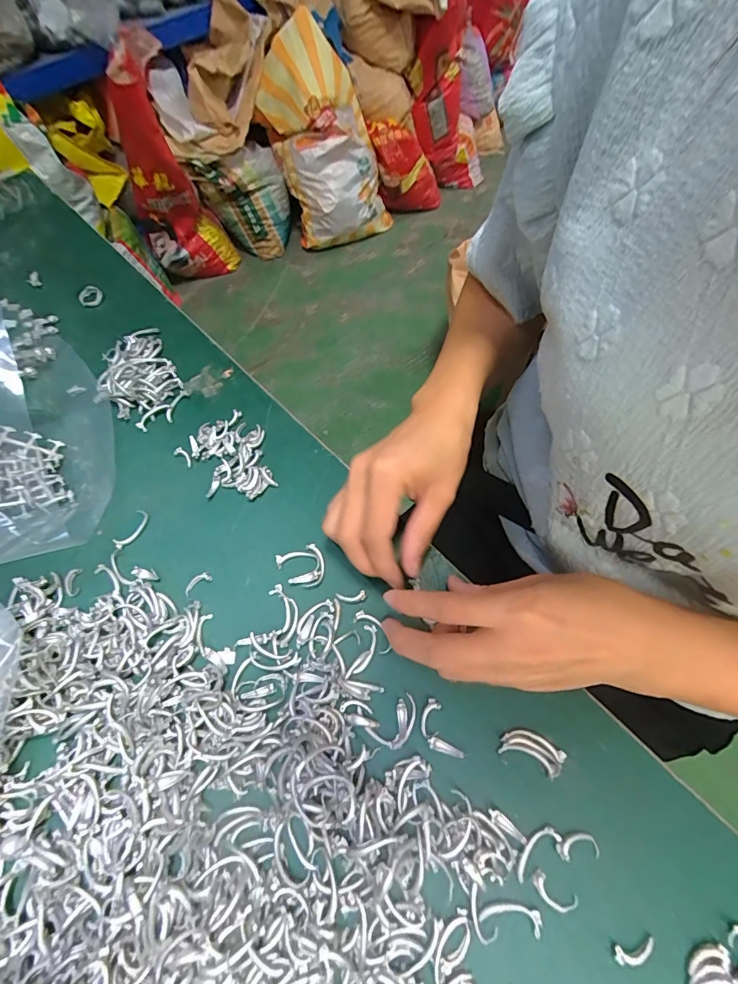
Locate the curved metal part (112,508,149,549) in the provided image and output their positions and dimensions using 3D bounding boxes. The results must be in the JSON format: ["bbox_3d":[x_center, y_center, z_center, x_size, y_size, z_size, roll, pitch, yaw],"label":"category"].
[{"bbox_3d":[-0.173,0.027,0.318,0.012,0.004,0.032,22,66,14],"label":"curved metal part"}]

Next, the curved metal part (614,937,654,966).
[{"bbox_3d":[0.126,0.218,0.205,0.020,0.004,0.007,-10,63,-2],"label":"curved metal part"}]

